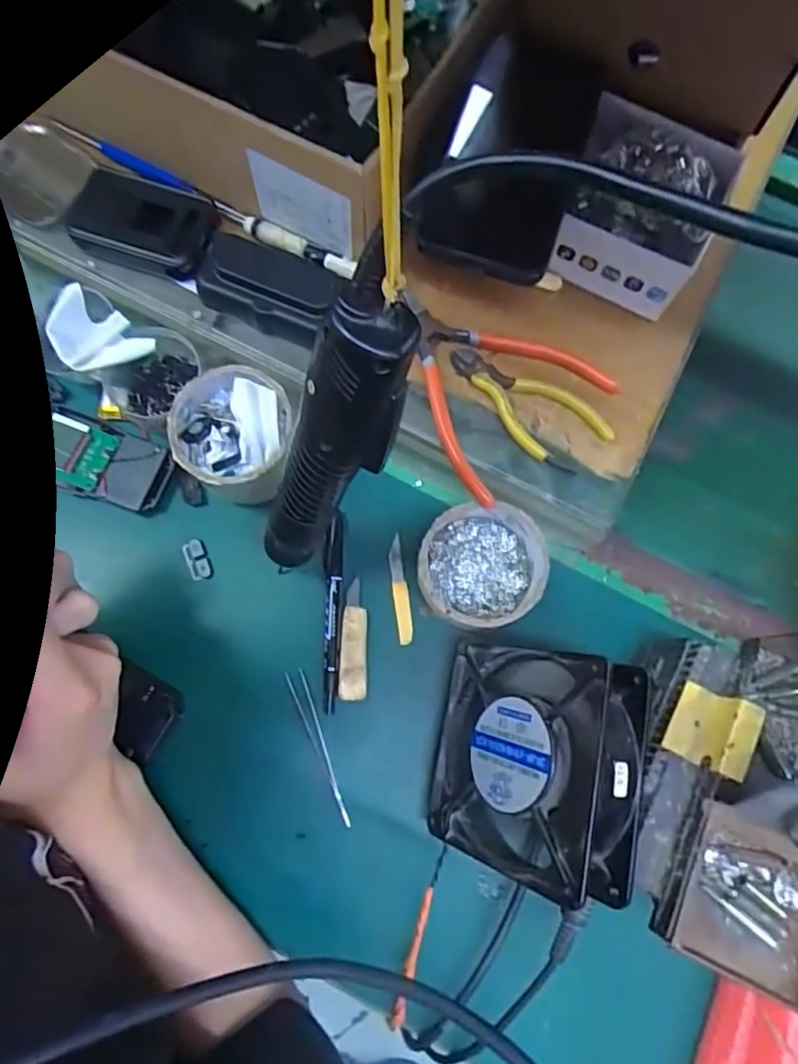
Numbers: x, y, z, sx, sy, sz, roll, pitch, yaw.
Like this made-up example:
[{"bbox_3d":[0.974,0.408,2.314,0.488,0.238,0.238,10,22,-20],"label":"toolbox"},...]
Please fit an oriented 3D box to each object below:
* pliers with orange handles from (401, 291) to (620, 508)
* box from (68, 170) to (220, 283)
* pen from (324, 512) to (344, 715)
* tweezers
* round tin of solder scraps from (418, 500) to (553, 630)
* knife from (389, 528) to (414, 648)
[{"bbox_3d":[0.056,-0.107,0.398,0.121,0.014,0.137,-40,81,-10],"label":"pliers with orange handles"},{"bbox_3d":[-0.171,-0.210,0.405,0.093,0.017,0.056,17,77,3],"label":"box"},{"bbox_3d":[-0.045,0.055,0.417,0.013,0.008,0.133,0,76,-1],"label":"pen"},{"bbox_3d":[-0.051,0.141,0.401,0.012,0.004,0.104,-24,78,-7],"label":"tweezers"},{"bbox_3d":[0.056,0.026,0.405,0.080,0.056,0.083,0,76,-1],"label":"round tin of solder scraps"},{"bbox_3d":[0.001,0.041,0.427,0.011,0.004,0.076,-7,77,-3],"label":"knife"}]

